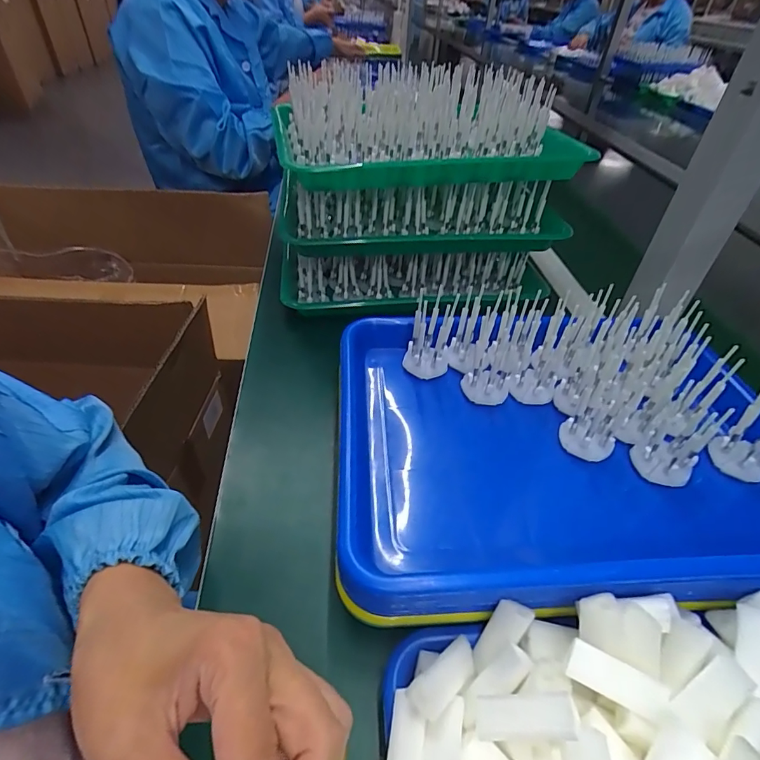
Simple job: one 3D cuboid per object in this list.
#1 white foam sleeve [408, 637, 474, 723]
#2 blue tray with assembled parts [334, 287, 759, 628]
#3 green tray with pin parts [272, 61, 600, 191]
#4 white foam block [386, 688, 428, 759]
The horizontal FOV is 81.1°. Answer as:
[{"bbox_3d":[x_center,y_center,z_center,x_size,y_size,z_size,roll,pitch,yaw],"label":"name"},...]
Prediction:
[{"bbox_3d":[0.036,0.154,0.231,0.048,0.014,0.018,-5,37,-48],"label":"white foam sleeve"},{"bbox_3d":[0.132,0.035,0.337,0.324,0.086,0.241,1,43,-4],"label":"blue tray with assembled parts"},{"bbox_3d":[0.044,-0.287,0.492,0.298,0.078,0.230,-8,44,-13],"label":"green tray with pin parts"},{"bbox_3d":[0.012,0.179,0.216,0.016,0.014,0.045,10,43,6],"label":"white foam block"}]

